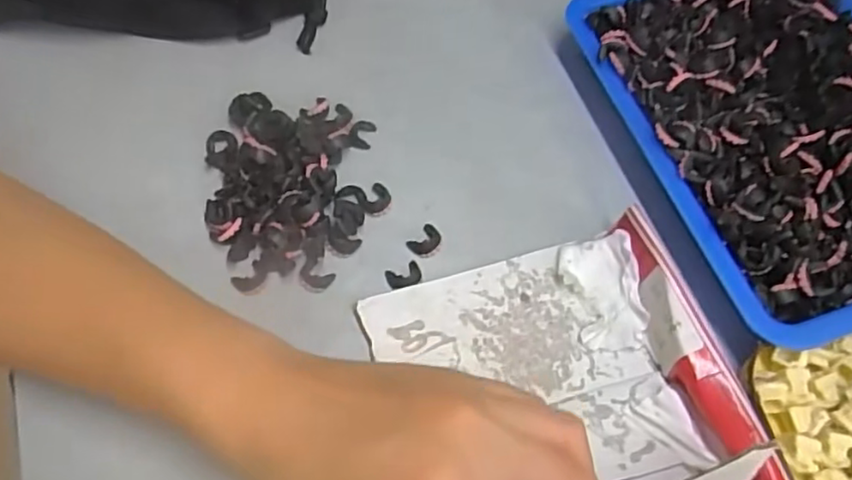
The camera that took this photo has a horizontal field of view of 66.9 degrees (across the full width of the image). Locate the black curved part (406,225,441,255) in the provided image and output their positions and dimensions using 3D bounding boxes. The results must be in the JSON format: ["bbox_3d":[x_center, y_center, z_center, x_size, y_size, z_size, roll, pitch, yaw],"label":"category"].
[{"bbox_3d":[0.000,0.001,0.307,0.012,0.004,0.016,41,68,19],"label":"black curved part"}]

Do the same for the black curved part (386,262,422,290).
[{"bbox_3d":[-0.010,0.016,0.297,0.017,0.004,0.012,-20,64,-12],"label":"black curved part"}]

